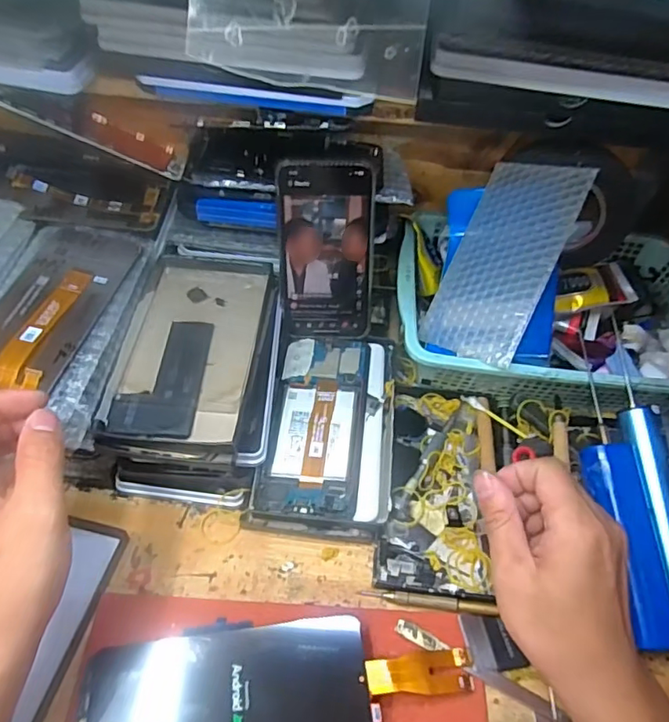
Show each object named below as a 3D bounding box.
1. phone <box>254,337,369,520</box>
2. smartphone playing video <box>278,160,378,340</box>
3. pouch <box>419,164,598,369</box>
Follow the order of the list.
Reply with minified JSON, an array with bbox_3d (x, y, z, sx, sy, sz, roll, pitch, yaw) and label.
[{"bbox_3d":[-0.013,0.046,0.443,0.072,0.008,0.160,5,54,5],"label":"phone"},{"bbox_3d":[-0.006,-0.087,0.456,0.075,0.149,0.008,0,29,0],"label":"smartphone playing video"},{"bbox_3d":[0.137,-0.083,0.449,0.088,0.005,0.167,22,88,39],"label":"pouch"}]

